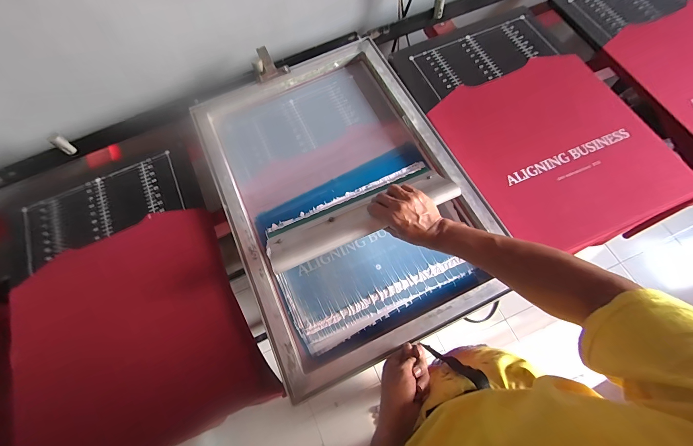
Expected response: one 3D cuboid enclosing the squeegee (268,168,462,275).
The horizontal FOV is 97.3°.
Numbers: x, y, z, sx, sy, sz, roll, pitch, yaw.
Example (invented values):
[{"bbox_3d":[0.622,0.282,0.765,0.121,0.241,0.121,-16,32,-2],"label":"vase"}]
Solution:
[{"bbox_3d":[0.024,-0.012,0.568,0.346,0.033,0.130,-24,37,-6],"label":"squeegee"}]

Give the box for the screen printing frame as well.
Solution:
[{"bbox_3d":[-0.010,-0.077,0.630,0.462,0.050,0.639,-25,71,-6],"label":"screen printing frame"}]

